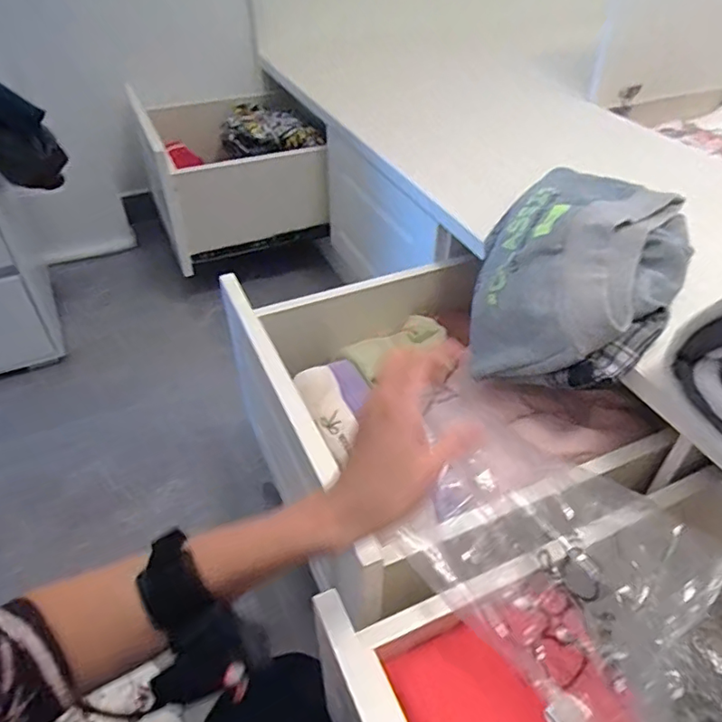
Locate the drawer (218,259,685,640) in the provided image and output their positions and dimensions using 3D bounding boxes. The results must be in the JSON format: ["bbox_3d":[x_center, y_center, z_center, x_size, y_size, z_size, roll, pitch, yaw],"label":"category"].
[{"bbox_3d":[0.096,0.047,0.756,0.413,0.187,0.496,-17,46,-18],"label":"drawer"}]

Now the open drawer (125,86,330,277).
[{"bbox_3d":[-0.348,-0.521,1.476,0.408,0.238,0.485,-19,47,-20],"label":"open drawer"}]

